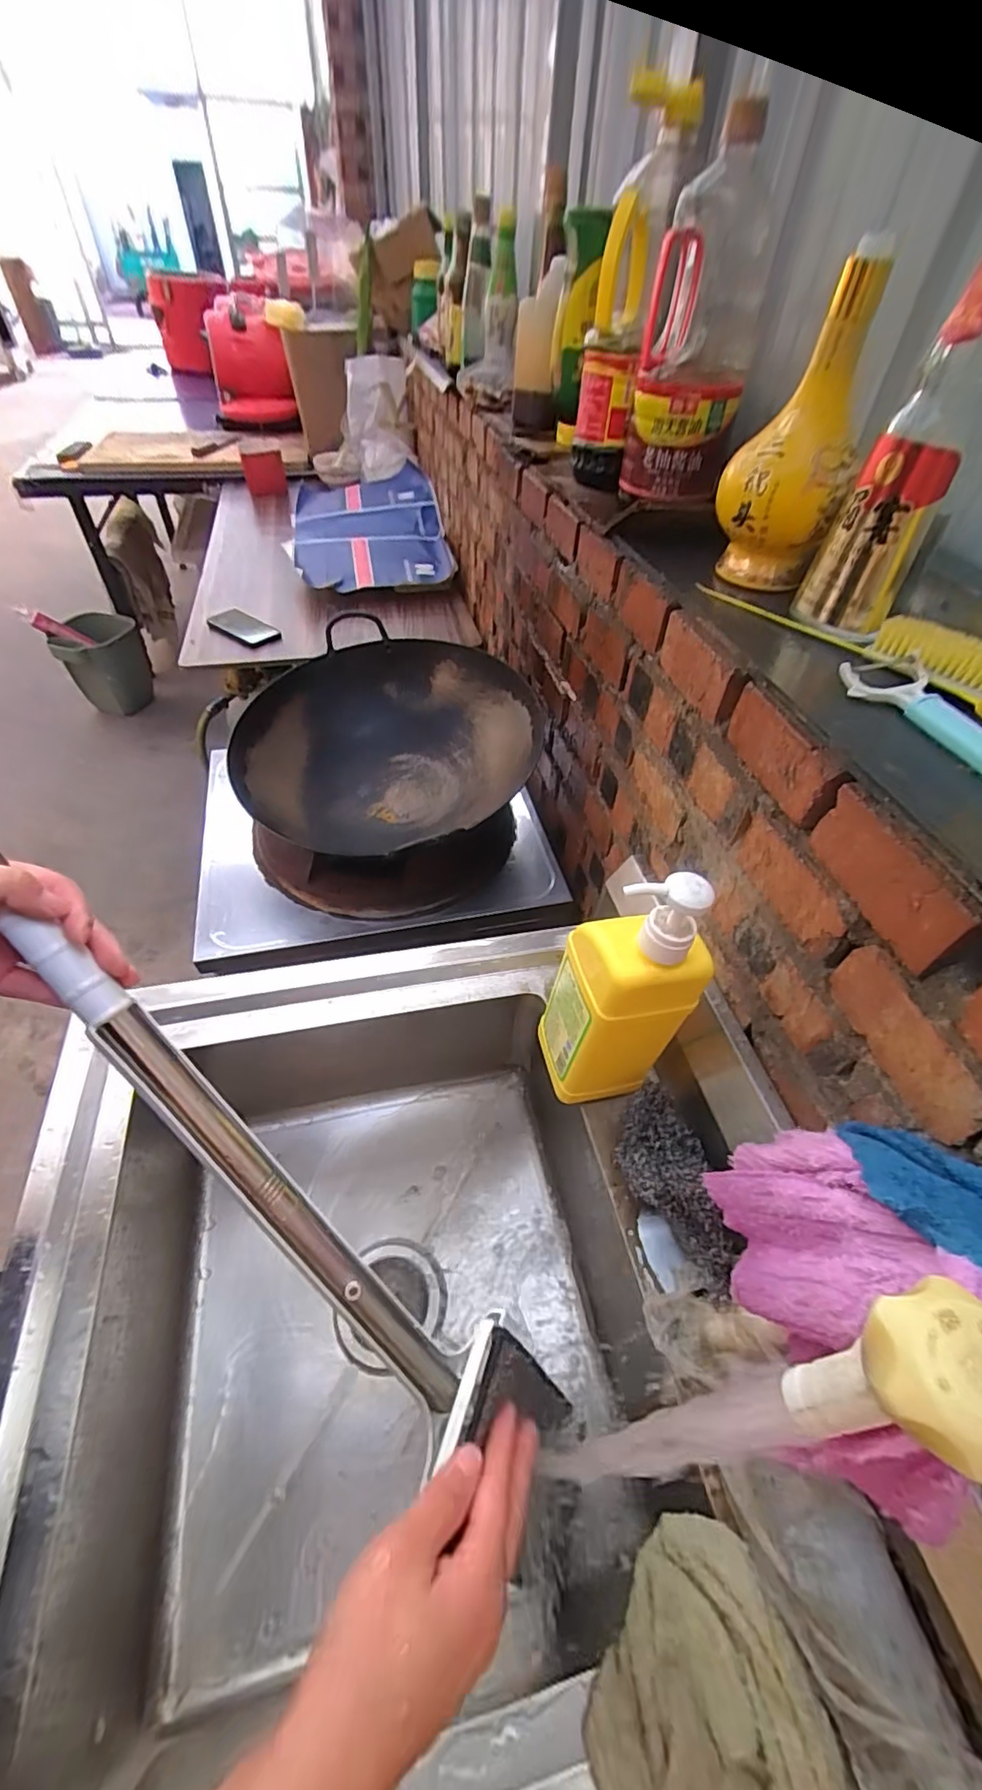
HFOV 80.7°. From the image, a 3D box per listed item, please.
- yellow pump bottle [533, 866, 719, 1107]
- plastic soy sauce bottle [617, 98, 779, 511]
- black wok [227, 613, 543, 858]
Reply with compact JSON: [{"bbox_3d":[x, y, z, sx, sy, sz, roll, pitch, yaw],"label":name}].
[{"bbox_3d":[0.104,0.075,0.474,0.094,0.262,0.082,-6,50,-8],"label":"yellow pump bottle"},{"bbox_3d":[0.209,-0.561,0.580,0.110,0.260,0.112,15,51,9],"label":"plastic soy sauce bottle"},{"bbox_3d":[-0.167,-0.249,0.911,0.431,0.140,0.337,-12,52,-13],"label":"black wok"}]

